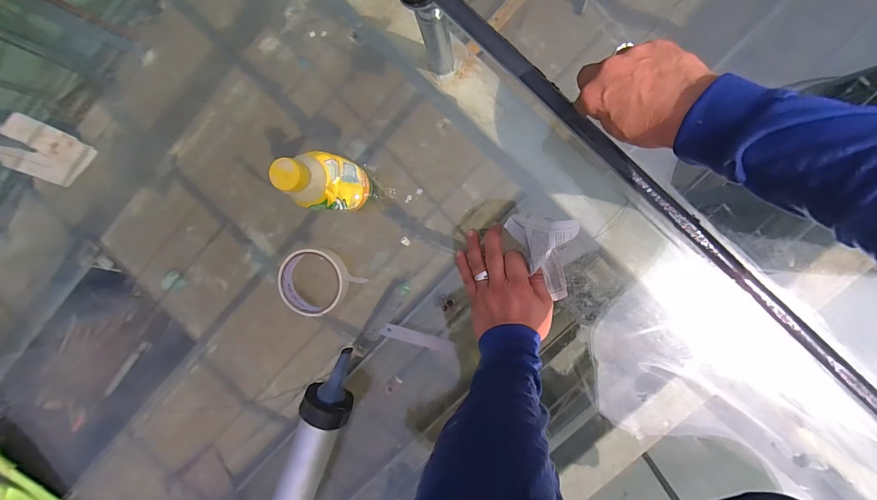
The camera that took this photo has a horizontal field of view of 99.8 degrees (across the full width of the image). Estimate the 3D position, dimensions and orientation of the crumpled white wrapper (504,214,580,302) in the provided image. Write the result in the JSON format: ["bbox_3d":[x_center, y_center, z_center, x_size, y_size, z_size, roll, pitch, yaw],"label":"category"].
[{"bbox_3d":[0.120,0.010,0.432,0.072,0.084,0.101,-2,95,6],"label":"crumpled white wrapper"}]

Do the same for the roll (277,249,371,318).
[{"bbox_3d":[-0.167,0.042,0.498,0.095,0.027,0.097,1,95,6],"label":"roll"}]

